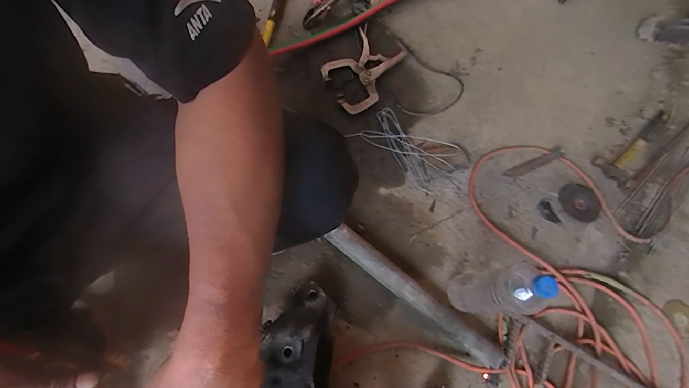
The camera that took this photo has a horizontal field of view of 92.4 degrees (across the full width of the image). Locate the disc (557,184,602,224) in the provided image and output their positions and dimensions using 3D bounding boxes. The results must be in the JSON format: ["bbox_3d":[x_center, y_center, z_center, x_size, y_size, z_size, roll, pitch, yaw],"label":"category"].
[{"bbox_3d":[0.578,0.020,0.812,0.091,0.007,0.099,1,68,-2],"label":"disc"}]

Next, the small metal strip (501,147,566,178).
[{"bbox_3d":[0.482,-0.077,0.838,0.184,0.008,0.027,-24,71,-12],"label":"small metal strip"}]

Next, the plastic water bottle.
[{"bbox_3d":[0.262,0.172,0.583,0.078,0.263,0.077,1,68,-2],"label":"plastic water bottle"}]

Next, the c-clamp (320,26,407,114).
[{"bbox_3d":[0.034,-0.312,0.836,0.160,0.022,0.229,30,72,3],"label":"c-clamp"}]

